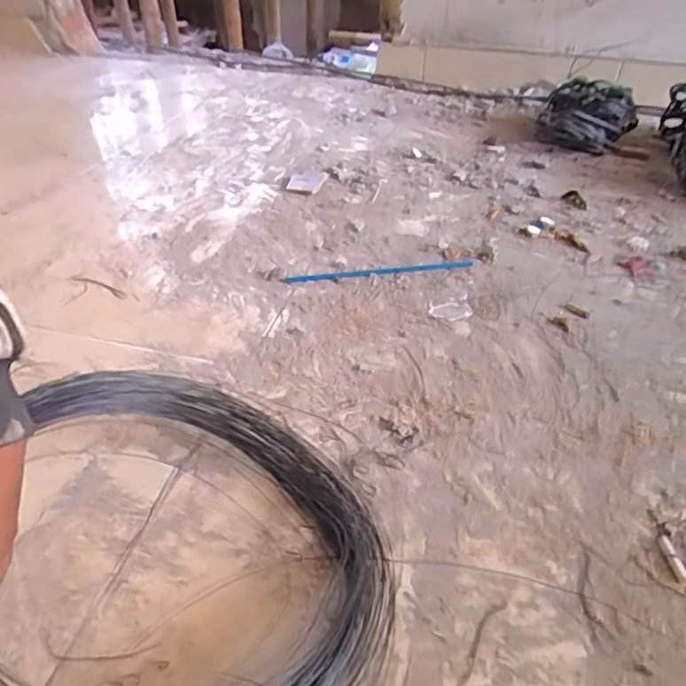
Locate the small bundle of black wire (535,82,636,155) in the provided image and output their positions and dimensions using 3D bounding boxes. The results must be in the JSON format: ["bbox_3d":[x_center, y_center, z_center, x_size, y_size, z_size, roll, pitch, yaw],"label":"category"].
[{"bbox_3d":[0.487,-0.454,1.197,0.183,0.106,0.153,18,39,22],"label":"small bundle of black wire"}]

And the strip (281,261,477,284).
[{"bbox_3d":[0.055,-0.104,0.868,0.275,0.004,0.020,-5,40,-6],"label":"strip"}]

